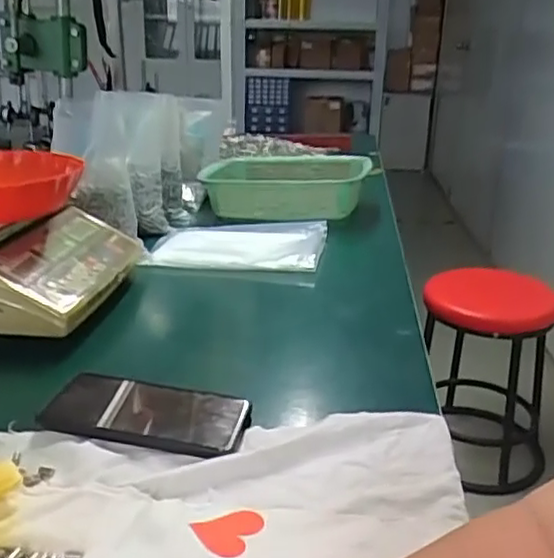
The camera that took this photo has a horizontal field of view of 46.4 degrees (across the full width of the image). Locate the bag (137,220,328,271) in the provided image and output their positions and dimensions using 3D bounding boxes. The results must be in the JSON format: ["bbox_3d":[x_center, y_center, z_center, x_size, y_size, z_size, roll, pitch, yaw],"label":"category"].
[{"bbox_3d":[-0.058,-0.048,0.991,0.254,0.043,0.186,4,20,7],"label":"bag"}]

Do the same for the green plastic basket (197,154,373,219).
[{"bbox_3d":[0.019,-0.171,1.209,0.290,0.102,0.232,6,21,11],"label":"green plastic basket"}]

